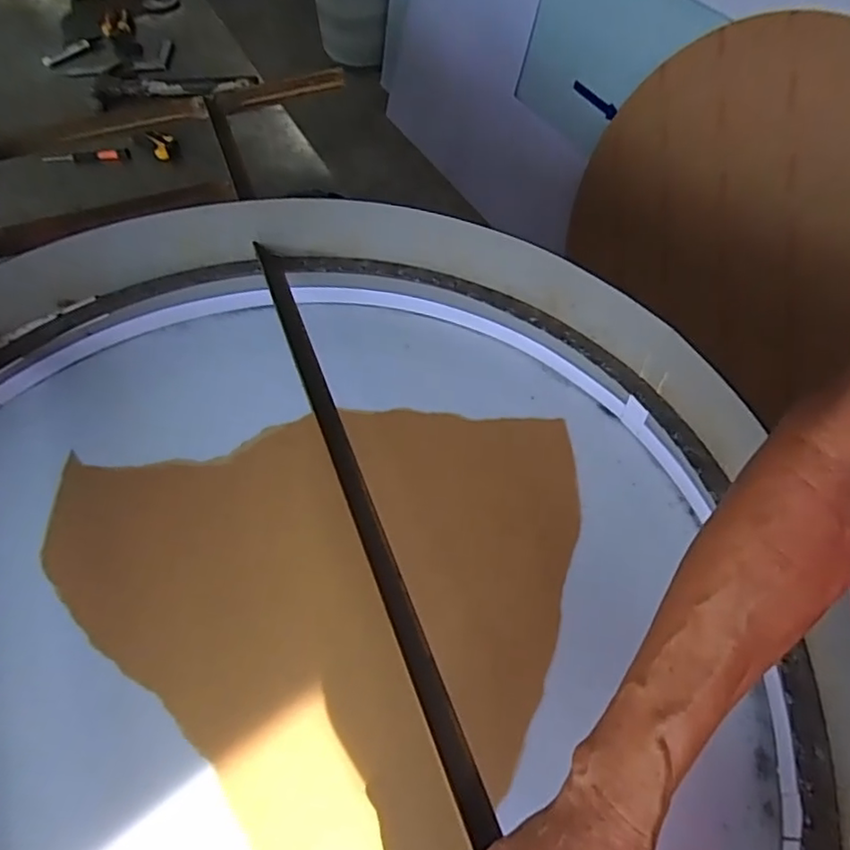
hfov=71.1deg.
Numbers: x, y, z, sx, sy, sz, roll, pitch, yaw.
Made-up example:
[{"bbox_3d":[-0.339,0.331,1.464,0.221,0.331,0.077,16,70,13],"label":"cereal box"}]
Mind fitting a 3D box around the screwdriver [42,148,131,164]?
[{"bbox_3d":[-0.548,-0.435,0.965,0.132,0.019,0.017,-8,56,-5],"label":"screwdriver"}]

